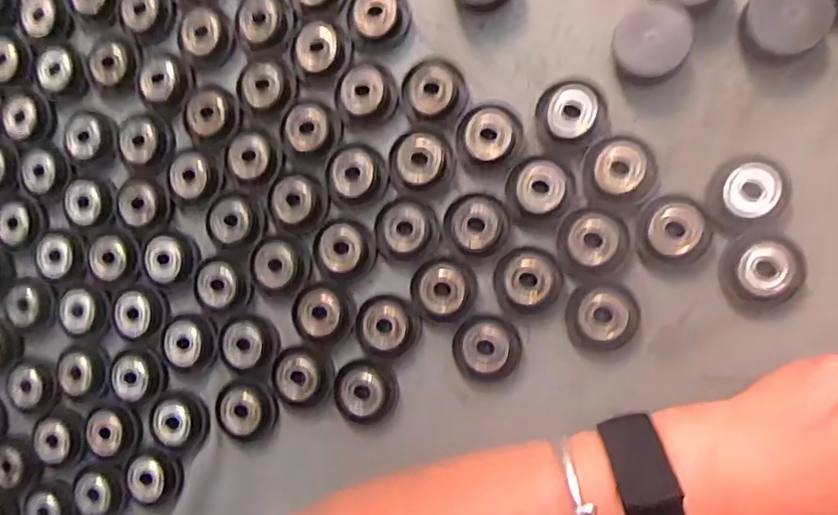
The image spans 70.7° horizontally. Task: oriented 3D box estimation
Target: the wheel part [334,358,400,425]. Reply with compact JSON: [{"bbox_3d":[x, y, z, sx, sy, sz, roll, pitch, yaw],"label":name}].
[{"bbox_3d":[-0.026,0.066,0.290,0.031,0.012,0.031,0,90,13],"label":"wheel part"}]

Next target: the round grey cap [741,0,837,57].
[{"bbox_3d":[0.154,-0.100,0.250,0.034,0.018,0.032,0,90,13],"label":"round grey cap"}]

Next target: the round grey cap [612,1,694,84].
[{"bbox_3d":[0.104,-0.096,0.264,0.032,0.013,0.031,0,90,13],"label":"round grey cap"}]

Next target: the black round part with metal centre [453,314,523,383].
[{"bbox_3d":[0.032,0.044,0.279,0.031,0.010,0.031,0,90,13],"label":"black round part with metal centre"}]

